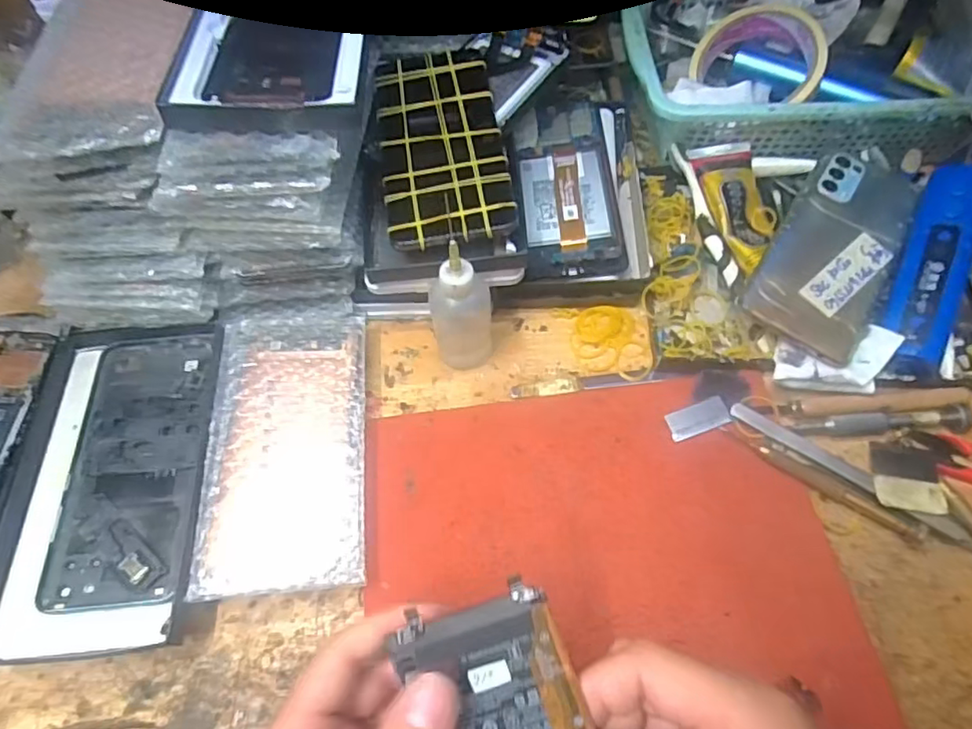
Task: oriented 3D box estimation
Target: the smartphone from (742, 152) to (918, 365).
[{"bbox_3d":[0.229,-0.080,0.388,0.072,0.009,0.166,31,71,12],"label":"smartphone"}]

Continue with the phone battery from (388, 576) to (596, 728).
[{"bbox_3d":[0.006,0.132,0.219,0.060,0.004,0.088,-19,84,6],"label":"phone battery"}]

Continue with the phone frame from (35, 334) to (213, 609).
[{"bbox_3d":[-0.206,0.057,0.355,0.073,0.006,0.162,-3,61,-3],"label":"phone frame"}]

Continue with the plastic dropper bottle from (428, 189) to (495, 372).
[{"bbox_3d":[-0.014,-0.036,0.351,0.035,0.120,0.034,-5,60,0],"label":"plastic dropper bottle"}]

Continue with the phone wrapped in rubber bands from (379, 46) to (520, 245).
[{"bbox_3d":[-0.029,-0.143,0.381,0.076,0.010,0.161,-8,66,-3],"label":"phone wrapped in rubber bands"}]

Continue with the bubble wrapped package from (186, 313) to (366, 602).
[{"bbox_3d":[-0.117,0.043,0.352,0.090,0.022,0.170,-6,60,0],"label":"bubble wrapped package"}]

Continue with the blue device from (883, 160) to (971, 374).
[{"bbox_3d":[0.277,-0.060,0.368,0.037,0.026,0.139,19,81,9],"label":"blue device"}]

